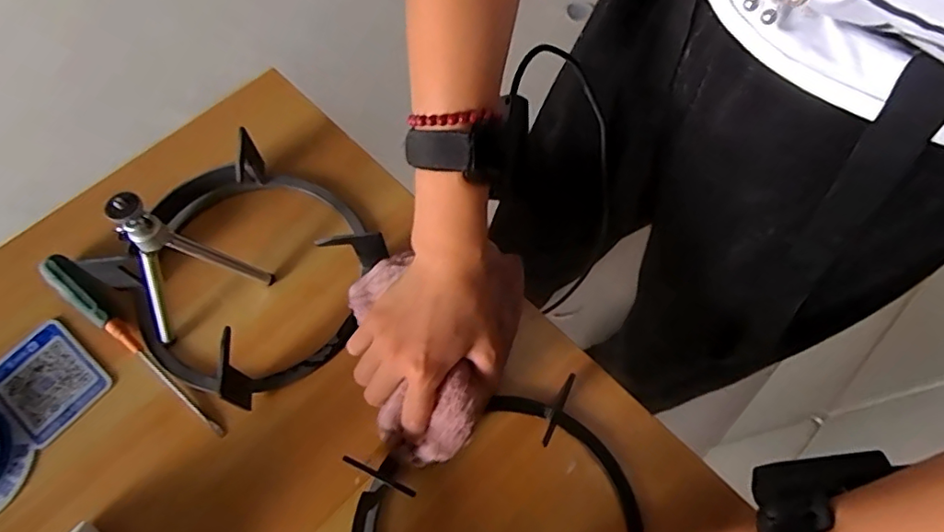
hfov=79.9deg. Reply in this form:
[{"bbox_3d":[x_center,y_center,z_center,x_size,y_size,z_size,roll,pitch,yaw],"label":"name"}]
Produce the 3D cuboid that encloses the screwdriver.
[{"bbox_3d":[-0.270,0.058,0.449,0.209,0.025,0.024,34,69,15],"label":"screwdriver"}]

